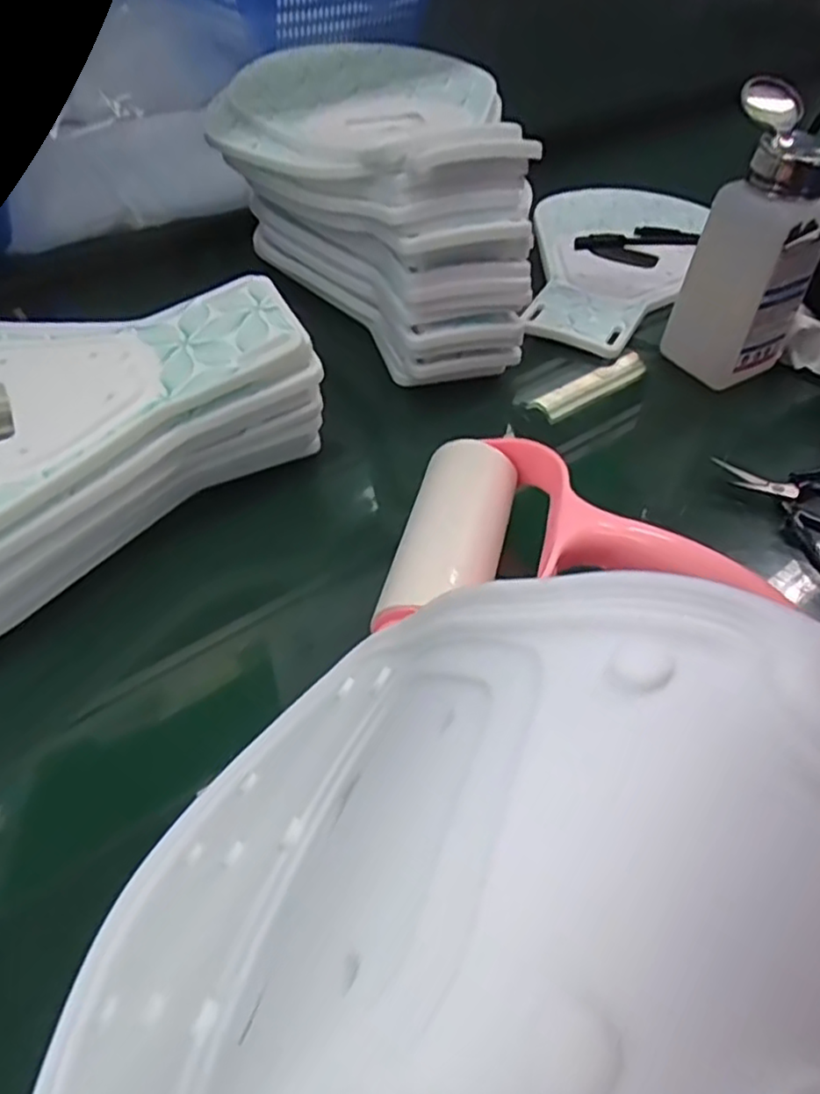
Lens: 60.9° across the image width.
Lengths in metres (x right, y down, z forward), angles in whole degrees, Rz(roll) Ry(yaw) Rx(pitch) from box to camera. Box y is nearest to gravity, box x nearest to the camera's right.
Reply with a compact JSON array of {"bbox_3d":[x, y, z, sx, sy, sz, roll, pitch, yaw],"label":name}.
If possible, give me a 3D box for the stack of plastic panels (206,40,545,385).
[{"bbox_3d":[-0.027,-0.224,0.440,0.165,0.120,0.246,-3,49,-5],"label":"stack of plastic panels"}]

